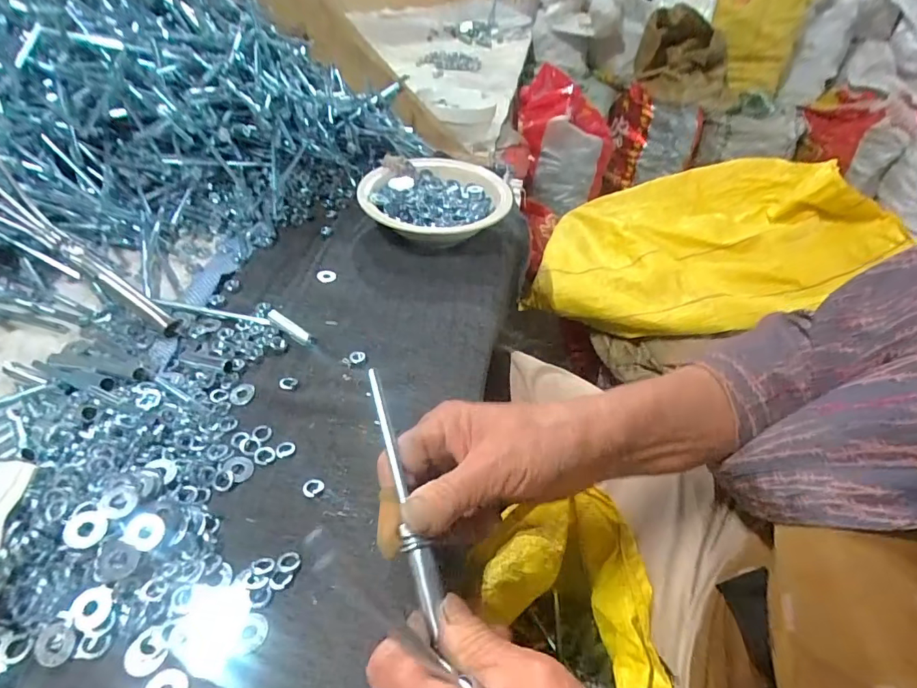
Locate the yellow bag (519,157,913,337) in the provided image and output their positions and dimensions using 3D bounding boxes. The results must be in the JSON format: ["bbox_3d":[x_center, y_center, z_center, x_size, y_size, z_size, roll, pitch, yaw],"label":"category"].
[{"bbox_3d":[0.371,-0.169,0.717,0.493,0.104,0.323,3,52,15],"label":"yellow bag"}]

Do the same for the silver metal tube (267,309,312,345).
[{"bbox_3d":[-0.146,-0.014,0.414,0.045,0.008,0.009,36,46,2],"label":"silver metal tube"}]

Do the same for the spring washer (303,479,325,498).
[{"bbox_3d":[-0.096,0.094,0.315,0.013,0.004,0.012,4,42,-3],"label":"spring washer"}]

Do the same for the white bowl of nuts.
[{"bbox_3d":[-0.028,-0.168,0.572,0.167,0.048,0.178,2,42,-5],"label":"white bowl of nuts"}]

